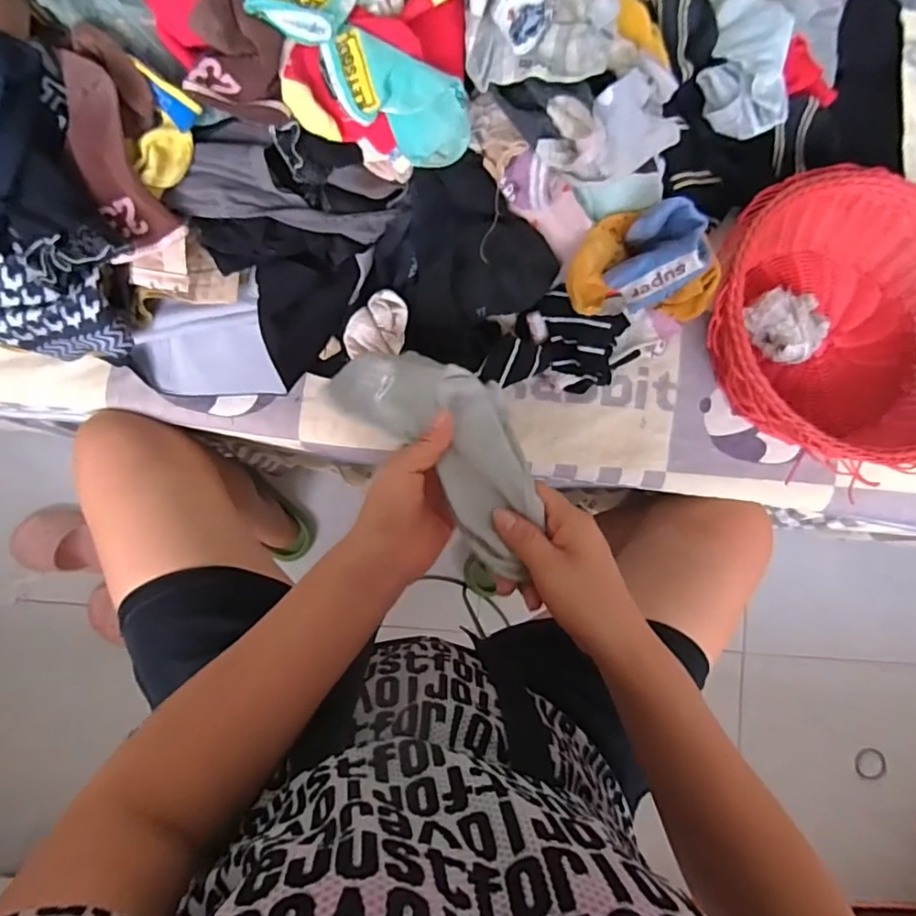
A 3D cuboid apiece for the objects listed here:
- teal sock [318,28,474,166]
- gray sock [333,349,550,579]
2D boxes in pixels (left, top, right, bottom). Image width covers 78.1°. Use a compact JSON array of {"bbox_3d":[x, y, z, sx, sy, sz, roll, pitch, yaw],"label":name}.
[{"bbox_3d":[-0.041,-0.267,0.421,0.117,0.041,0.048,20,84,-31],"label":"teal sock"},{"bbox_3d":[-0.013,-0.023,0.428,0.086,0.032,0.224,-43,60,-6],"label":"gray sock"}]

